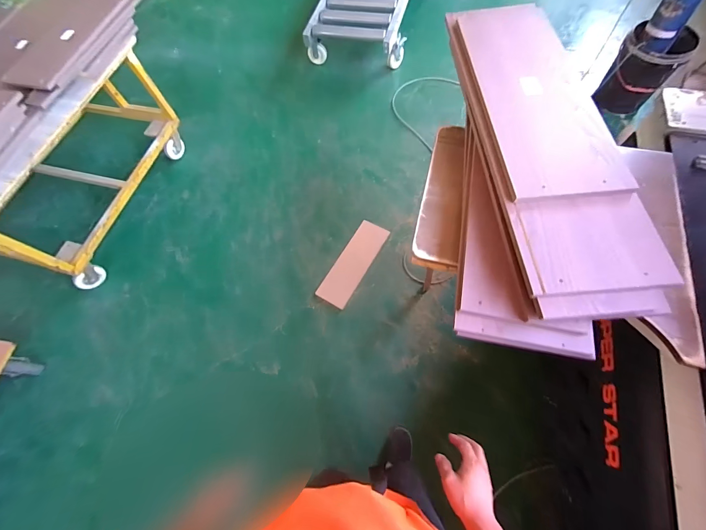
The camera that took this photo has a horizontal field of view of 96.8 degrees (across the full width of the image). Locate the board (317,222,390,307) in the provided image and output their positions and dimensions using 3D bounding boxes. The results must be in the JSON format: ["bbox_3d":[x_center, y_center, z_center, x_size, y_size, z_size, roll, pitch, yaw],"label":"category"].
[{"bbox_3d":[0.006,-0.018,1.746,0.173,0.023,0.541,27,69,13],"label":"board"}]

